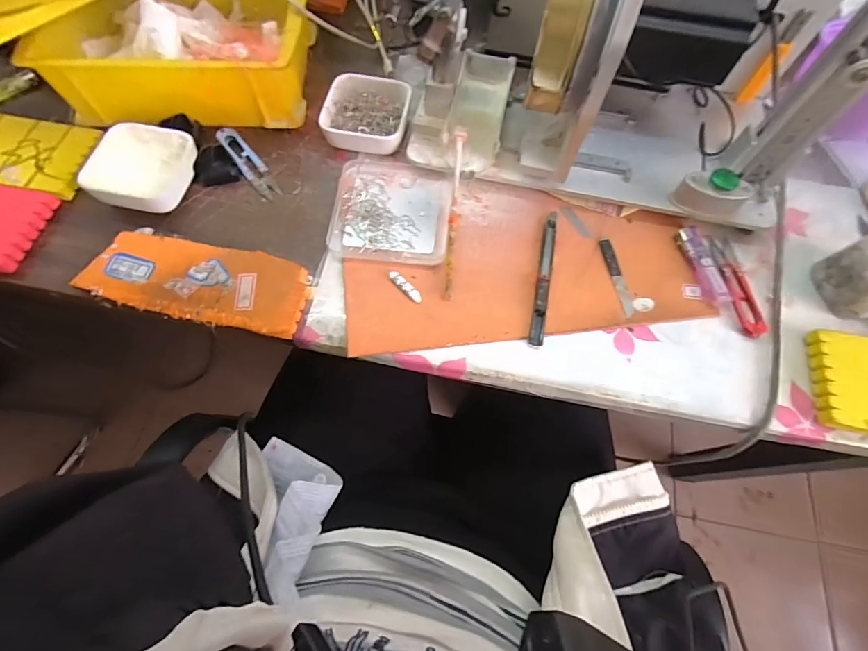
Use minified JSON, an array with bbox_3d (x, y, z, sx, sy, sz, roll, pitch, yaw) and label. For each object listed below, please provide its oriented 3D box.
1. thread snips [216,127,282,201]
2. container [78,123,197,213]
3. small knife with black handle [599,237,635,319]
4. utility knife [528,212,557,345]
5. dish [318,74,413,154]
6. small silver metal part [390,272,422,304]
[{"bbox_3d":[-0.185,-0.163,0.415,0.022,0.012,0.097,-38,73,-16],"label":"thread snips"},{"bbox_3d":[-0.272,-0.148,0.396,0.082,0.033,0.085,7,67,1],"label":"container"},{"bbox_3d":[0.165,-0.044,0.378,0.011,0.004,0.079,-8,67,-5],"label":"small knife with black handle"},{"bbox_3d":[0.098,-0.046,0.372,0.012,0.010,0.133,12,67,3],"label":"utility knife"},{"bbox_3d":[-0.068,-0.211,0.426,0.081,0.022,0.081,10,67,2],"label":"dish"},{"bbox_3d":[-0.024,-0.034,0.365,0.038,0.004,0.010,42,72,15],"label":"small silver metal part"}]

